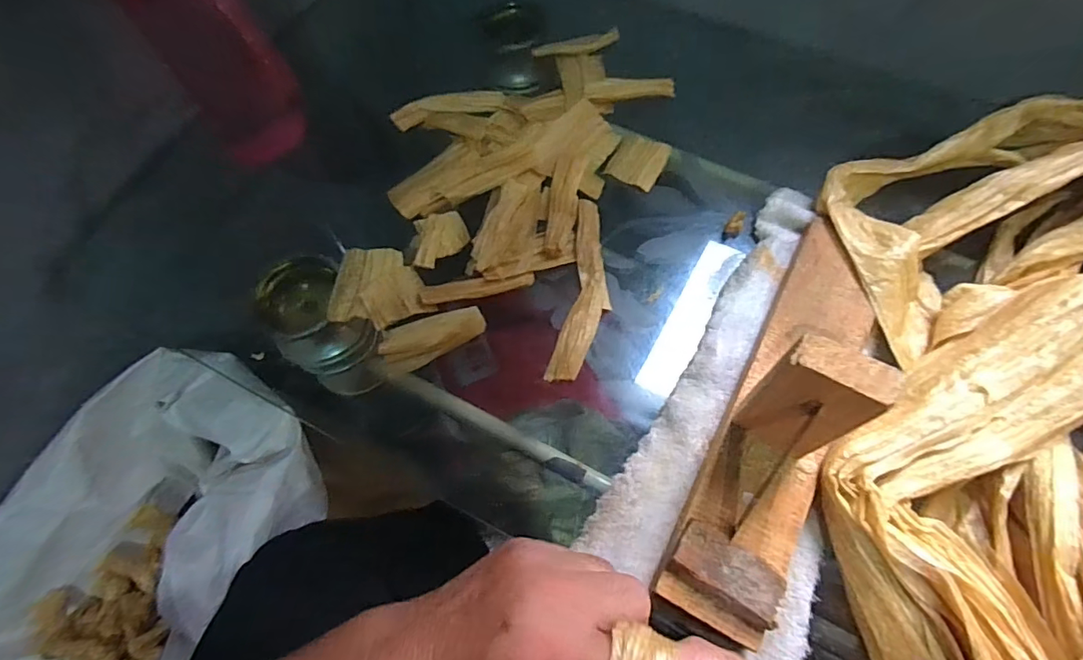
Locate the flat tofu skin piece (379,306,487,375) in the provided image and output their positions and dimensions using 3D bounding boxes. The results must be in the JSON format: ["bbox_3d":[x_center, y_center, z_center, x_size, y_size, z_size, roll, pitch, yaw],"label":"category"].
[{"bbox_3d":[-0.076,0.002,0.356,0.073,0.009,0.032,-17,68,-6],"label":"flat tofu skin piece"}]

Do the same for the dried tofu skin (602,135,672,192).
[{"bbox_3d":[0.079,-0.139,0.416,0.040,0.004,0.051,23,70,10],"label":"dried tofu skin"}]

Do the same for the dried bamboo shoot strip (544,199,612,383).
[{"bbox_3d":[0.033,-0.033,0.365,0.032,0.009,0.142,10,68,5],"label":"dried bamboo shoot strip"}]

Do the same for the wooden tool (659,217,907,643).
[{"bbox_3d":[0.150,0.031,0.276,0.059,0.118,0.260,26,70,11],"label":"wooden tool"}]

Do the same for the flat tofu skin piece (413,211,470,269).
[{"bbox_3d":[-0.077,-0.070,0.389,0.043,0.007,0.044,-11,69,-21],"label":"flat tofu skin piece"}]

